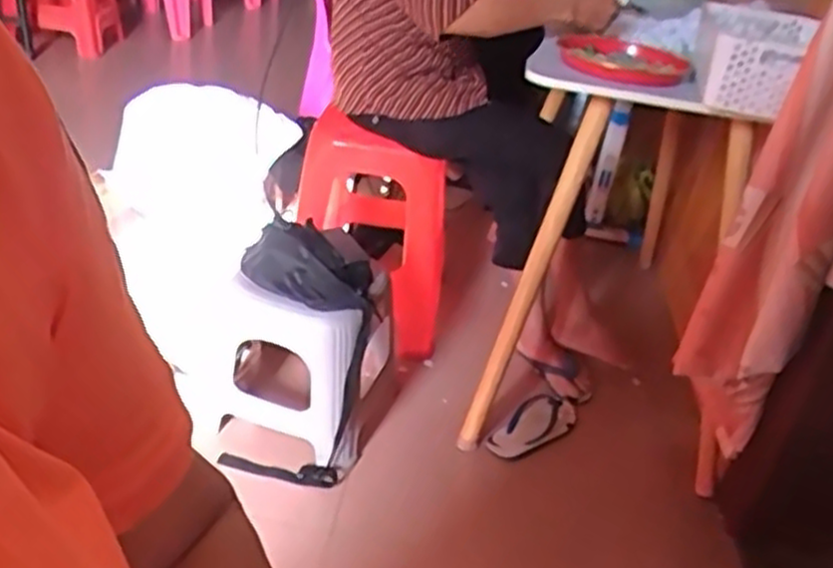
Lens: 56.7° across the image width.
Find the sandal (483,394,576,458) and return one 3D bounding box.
[{"bbox_3d":[0.233,0.296,1.584,0.230,0.068,0.085,-23,43,-40],"label":"sandal"}]

